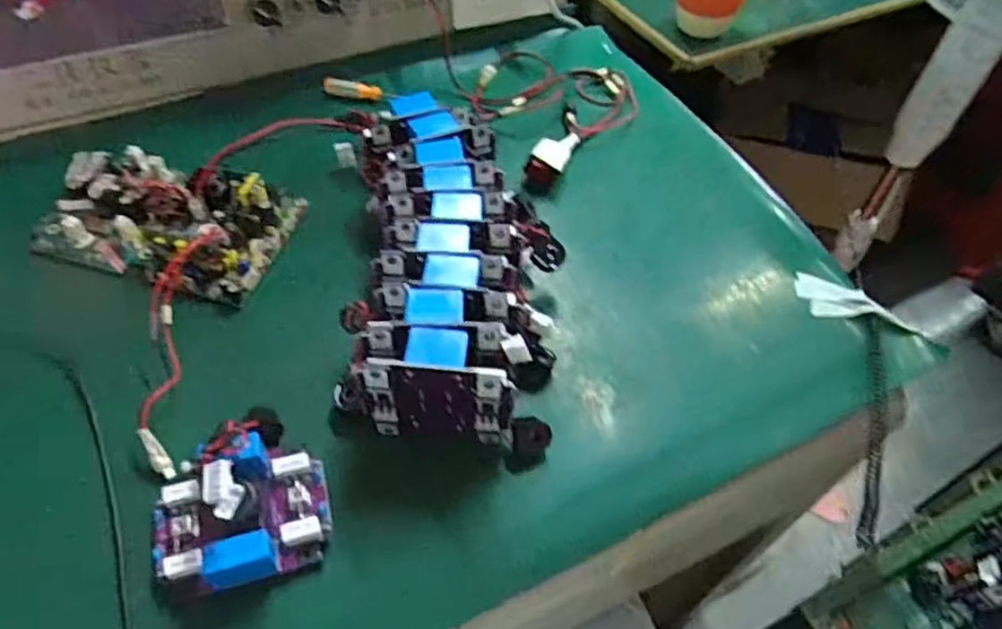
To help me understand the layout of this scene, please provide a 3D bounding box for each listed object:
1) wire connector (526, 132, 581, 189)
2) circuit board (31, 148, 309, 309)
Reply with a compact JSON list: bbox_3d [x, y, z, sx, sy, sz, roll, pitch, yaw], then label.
[{"bbox_3d":[0.051,-0.152,0.631,0.032,0.043,0.079,17,53,11],"label":"wire connector"},{"bbox_3d":[-0.278,-0.082,0.546,0.191,0.035,0.121,15,53,10],"label":"circuit board"}]

